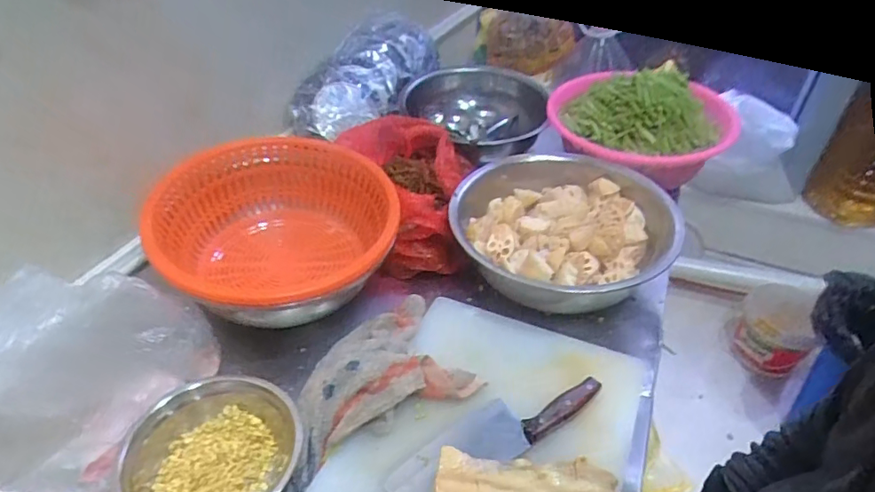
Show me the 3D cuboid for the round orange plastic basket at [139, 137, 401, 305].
[{"bbox_3d":[-0.248,-0.012,0.858,0.369,0.149,0.376,1,39,-1],"label":"round orange plastic basket"}]

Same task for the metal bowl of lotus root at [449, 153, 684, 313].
[{"bbox_3d":[0.216,-0.022,0.899,0.337,0.127,0.351,1,39,-1],"label":"metal bowl of lotus root"}]

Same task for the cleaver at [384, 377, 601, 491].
[{"bbox_3d":[0.073,0.226,0.649,0.283,0.027,0.073,-22,45,-26],"label":"cleaver"}]

